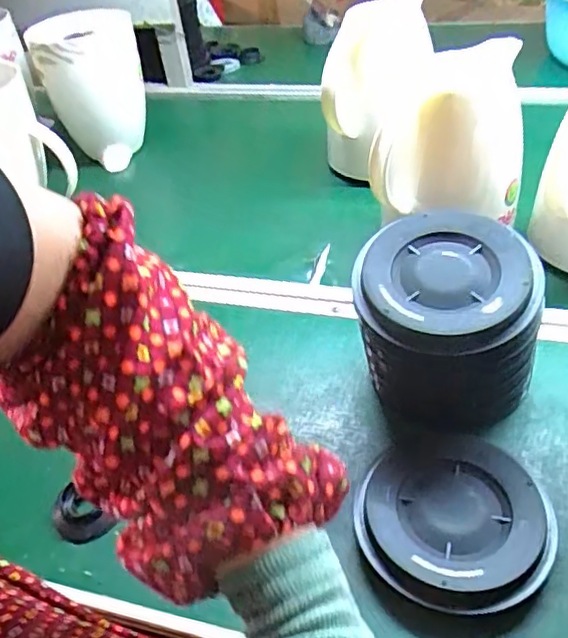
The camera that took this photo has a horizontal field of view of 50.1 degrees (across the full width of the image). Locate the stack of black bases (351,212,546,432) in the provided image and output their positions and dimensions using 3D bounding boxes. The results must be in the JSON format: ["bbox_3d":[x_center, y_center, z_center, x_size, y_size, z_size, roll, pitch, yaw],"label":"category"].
[{"bbox_3d":[0.133,0.013,0.523,0.147,0.150,0.136,9,43,19],"label":"stack of black bases"}]

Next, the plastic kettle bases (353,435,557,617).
[{"bbox_3d":[0.126,0.152,0.461,0.132,0.031,0.139,-5,41,4],"label":"plastic kettle bases"}]

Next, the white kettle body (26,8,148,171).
[{"bbox_3d":[-0.269,-0.327,0.879,0.139,0.204,0.129,-14,41,-7],"label":"white kettle body"}]

